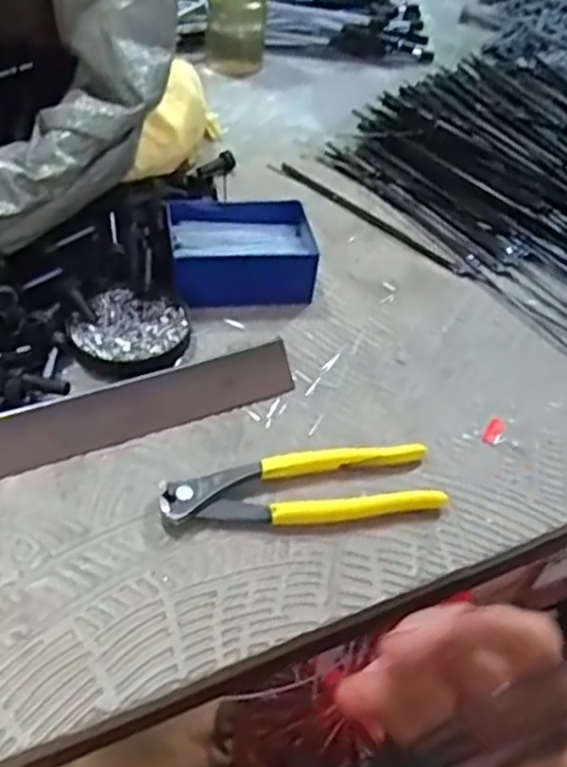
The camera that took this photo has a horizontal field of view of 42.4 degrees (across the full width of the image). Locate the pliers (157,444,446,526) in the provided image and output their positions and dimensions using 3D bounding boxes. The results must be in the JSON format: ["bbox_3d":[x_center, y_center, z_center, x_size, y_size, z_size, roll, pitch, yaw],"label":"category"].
[{"bbox_3d":[0.012,0.061,0.424,0.160,0.017,0.044,-5,45,-13],"label":"pliers"}]

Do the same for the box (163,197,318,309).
[{"bbox_3d":[-0.033,-0.101,0.567,0.109,0.044,0.084,-4,45,-11],"label":"box"}]

